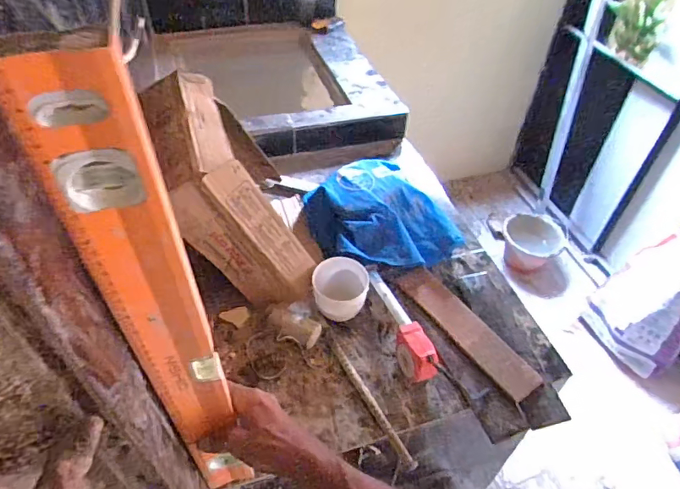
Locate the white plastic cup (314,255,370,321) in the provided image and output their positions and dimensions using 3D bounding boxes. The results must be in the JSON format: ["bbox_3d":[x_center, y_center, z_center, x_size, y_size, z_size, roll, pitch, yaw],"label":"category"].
[{"bbox_3d":[0.001,0.076,0.829,0.091,0.065,0.109,-2,46,-4],"label":"white plastic cup"}]

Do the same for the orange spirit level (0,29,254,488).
[{"bbox_3d":[-0.140,0.092,0.406,0.062,0.523,0.030,-16,48,-17],"label":"orange spirit level"}]

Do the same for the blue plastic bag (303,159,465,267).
[{"bbox_3d":[0.079,-0.052,0.934,0.239,0.090,0.266,-26,52,-25],"label":"blue plastic bag"}]

